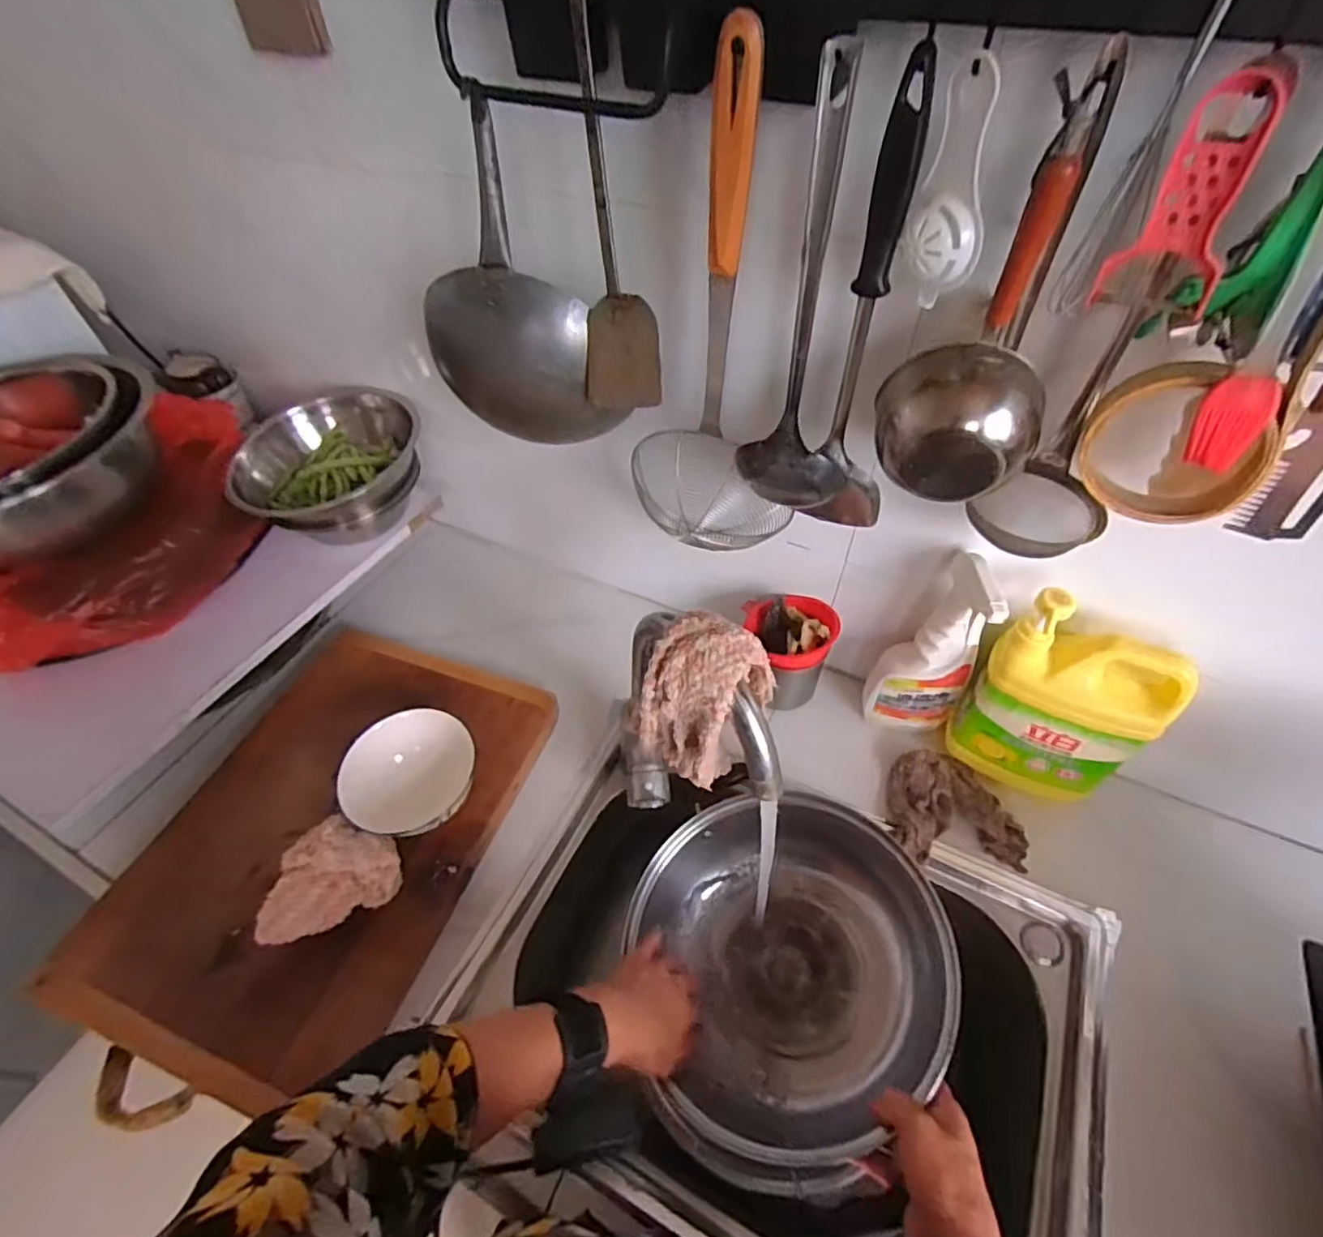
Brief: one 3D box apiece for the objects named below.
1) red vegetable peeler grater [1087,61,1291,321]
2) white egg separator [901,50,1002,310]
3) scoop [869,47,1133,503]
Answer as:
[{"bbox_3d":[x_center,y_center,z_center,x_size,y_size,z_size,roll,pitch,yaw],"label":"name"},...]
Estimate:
[{"bbox_3d":[0.269,-0.209,0.307,0.053,0.095,0.019,25,54,20],"label":"red vegetable peeler grater"},{"bbox_3d":[0.169,-0.244,0.355,0.041,0.114,0.029,13,51,11],"label":"white egg separator"},{"bbox_3d":[0.196,-0.177,0.366,0.099,0.214,0.057,21,53,17],"label":"scoop"}]

